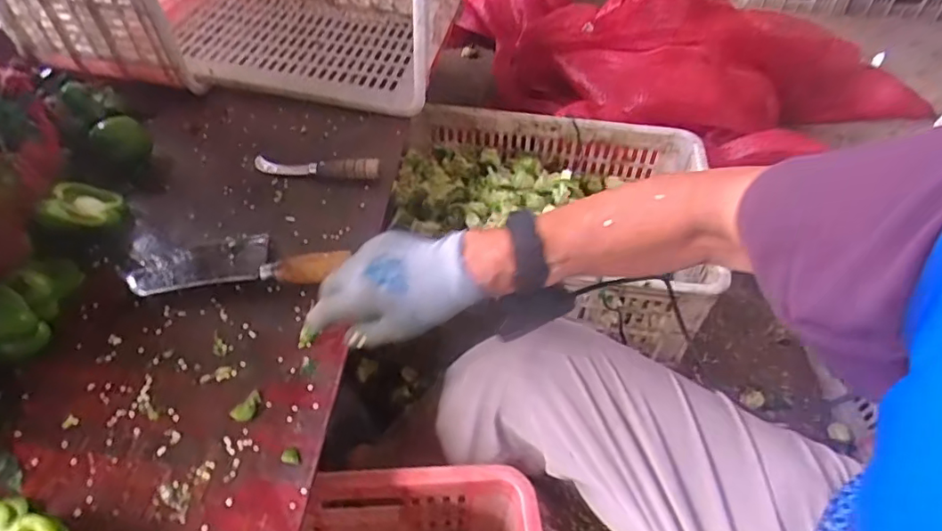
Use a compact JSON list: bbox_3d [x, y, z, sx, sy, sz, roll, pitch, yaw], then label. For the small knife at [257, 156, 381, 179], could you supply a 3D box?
[{"bbox_3d":[-0.203,-0.129,0.743,0.170,0.029,0.027,8,49,4],"label":"small knife"}]

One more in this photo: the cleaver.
[{"bbox_3d":[-0.268,-0.013,0.640,0.251,0.029,0.081,1,49,-2],"label":"cleaver"}]

